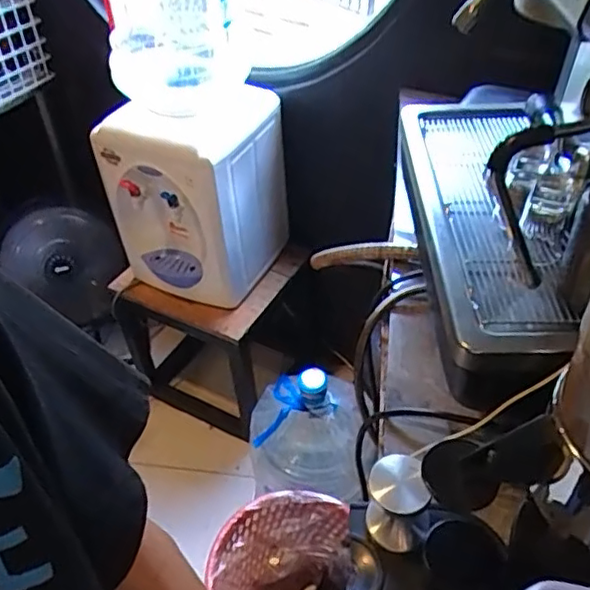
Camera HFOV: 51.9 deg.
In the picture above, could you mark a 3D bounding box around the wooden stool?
[{"bbox_3d":[-0.180,0.119,1.645,0.333,0.505,0.288,19,49,22],"label":"wooden stool"}]

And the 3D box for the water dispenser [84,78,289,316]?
[{"bbox_3d":[-0.206,-0.241,1.394,0.298,0.418,0.330,14,47,18],"label":"water dispenser"}]

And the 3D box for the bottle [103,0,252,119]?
[{"bbox_3d":[-0.226,-0.521,1.171,0.273,0.428,0.242,-11,45,-7],"label":"bottle"}]

